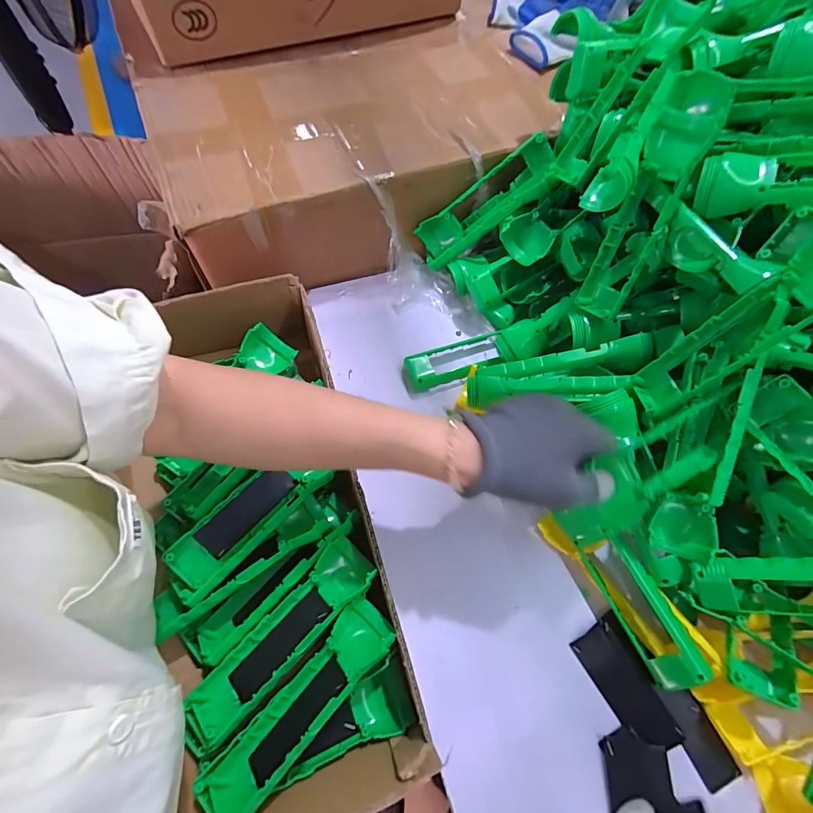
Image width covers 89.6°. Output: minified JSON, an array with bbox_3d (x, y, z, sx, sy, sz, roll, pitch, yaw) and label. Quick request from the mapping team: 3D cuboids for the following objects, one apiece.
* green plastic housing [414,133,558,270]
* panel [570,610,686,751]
[{"bbox_3d":[0.087,-0.221,0.459,0.168,0.056,0.051,-30,63,27],"label":"green plastic housing"},{"bbox_3d":[0.177,0.227,0.334,0.043,0.004,0.093,-26,68,-2],"label":"panel"}]

